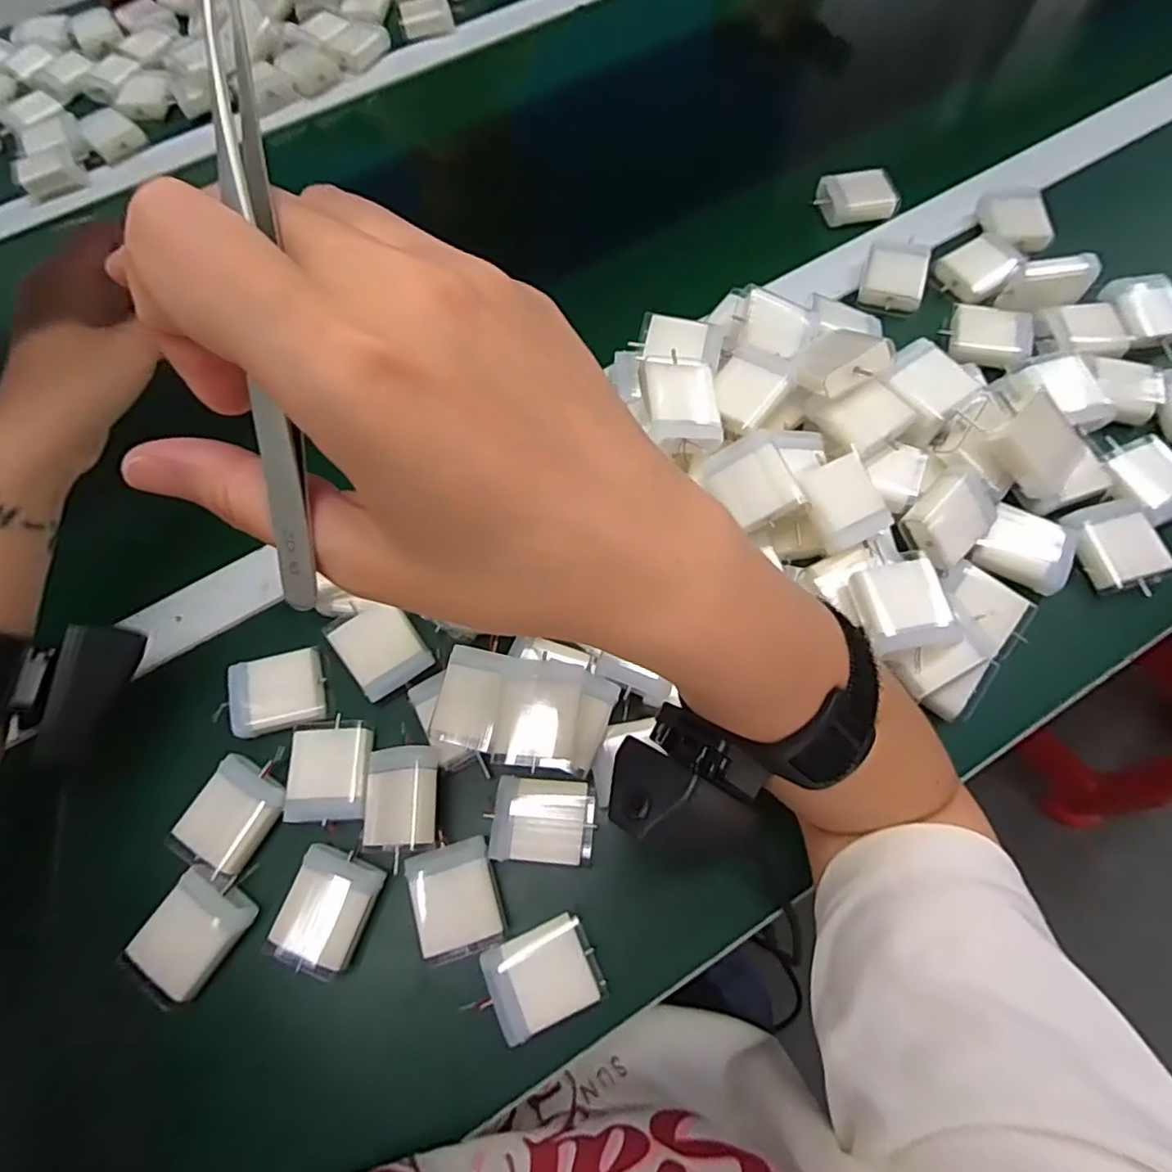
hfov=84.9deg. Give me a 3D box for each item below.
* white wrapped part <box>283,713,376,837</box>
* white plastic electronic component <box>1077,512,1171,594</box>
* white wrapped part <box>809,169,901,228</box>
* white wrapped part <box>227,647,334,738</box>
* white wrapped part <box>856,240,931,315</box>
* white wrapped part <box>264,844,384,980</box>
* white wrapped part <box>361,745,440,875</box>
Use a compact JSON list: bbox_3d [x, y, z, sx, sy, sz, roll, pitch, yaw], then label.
[{"bbox_3d":[-0.138,0.099,0.345,0.042,0.010,0.054,-2,69,2],"label":"white wrapped part"},{"bbox_3d":[0.312,-0.021,0.375,0.043,0.010,0.040,-13,69,-3],"label":"white plastic electronic component"},{"bbox_3d":[0.211,-0.303,0.500,0.058,0.015,0.041,-6,68,0],"label":"white wrapped part"},{"bbox_3d":[-0.175,0.060,0.363,0.049,0.011,0.042,-16,69,-4],"label":"white wrapped part"},{"bbox_3d":[0.222,-0.225,0.460,0.043,0.016,0.053,15,70,8],"label":"white wrapped part"},{"bbox_3d":[-0.131,0.166,0.326,0.039,0.017,0.055,17,70,9],"label":"white wrapped part"},{"bbox_3d":[-0.096,0.112,0.333,0.039,0.013,0.055,-8,68,24],"label":"white wrapped part"}]

